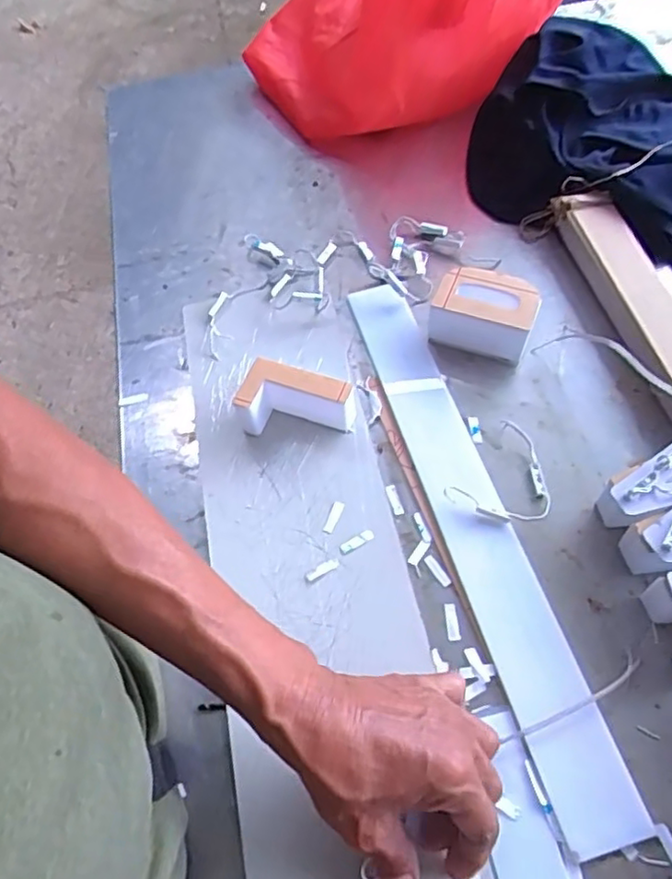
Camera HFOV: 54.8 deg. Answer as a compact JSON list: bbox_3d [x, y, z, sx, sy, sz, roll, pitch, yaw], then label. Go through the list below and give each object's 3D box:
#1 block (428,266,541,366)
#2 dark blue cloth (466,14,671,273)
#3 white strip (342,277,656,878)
[{"bbox_3d":[0.124,-0.105,0.550,0.082,0.049,0.052,17,62,13],"label":"block"},{"bbox_3d":[0.302,-0.294,0.632,0.327,0.077,0.259,20,62,15],"label":"dark blue cloth"},{"bbox_3d":[0.097,0.047,0.481,0.051,0.012,0.452,-15,60,-5],"label":"white strip"}]

